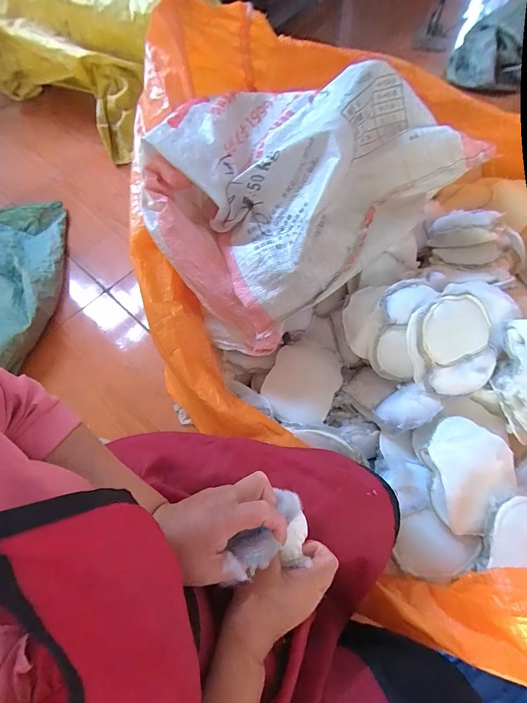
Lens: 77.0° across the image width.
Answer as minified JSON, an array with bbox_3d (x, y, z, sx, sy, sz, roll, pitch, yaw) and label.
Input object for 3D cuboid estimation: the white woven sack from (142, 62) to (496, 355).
[{"bbox_3d":[0.046,-0.301,0.641,0.524,0.248,0.409,-40,70,-15],"label":"white woven sack"}]

